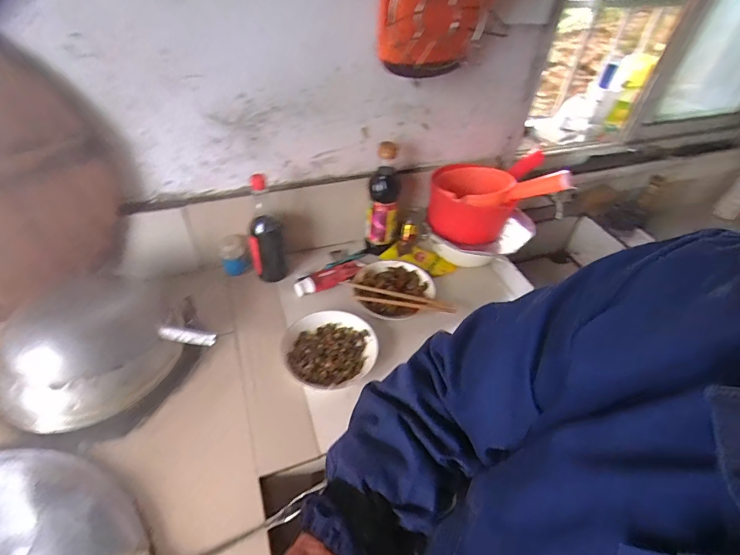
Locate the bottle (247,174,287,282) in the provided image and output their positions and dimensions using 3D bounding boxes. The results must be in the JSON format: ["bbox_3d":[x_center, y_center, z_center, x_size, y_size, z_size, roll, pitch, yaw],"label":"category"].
[{"bbox_3d":[-0.217,-0.061,0.830,0.063,0.139,0.051,-15,48,-19],"label":"bottle"}]

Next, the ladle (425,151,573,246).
[{"bbox_3d":[0.267,-0.178,0.884,0.259,0.180,0.147,9,45,5],"label":"ladle"}]

